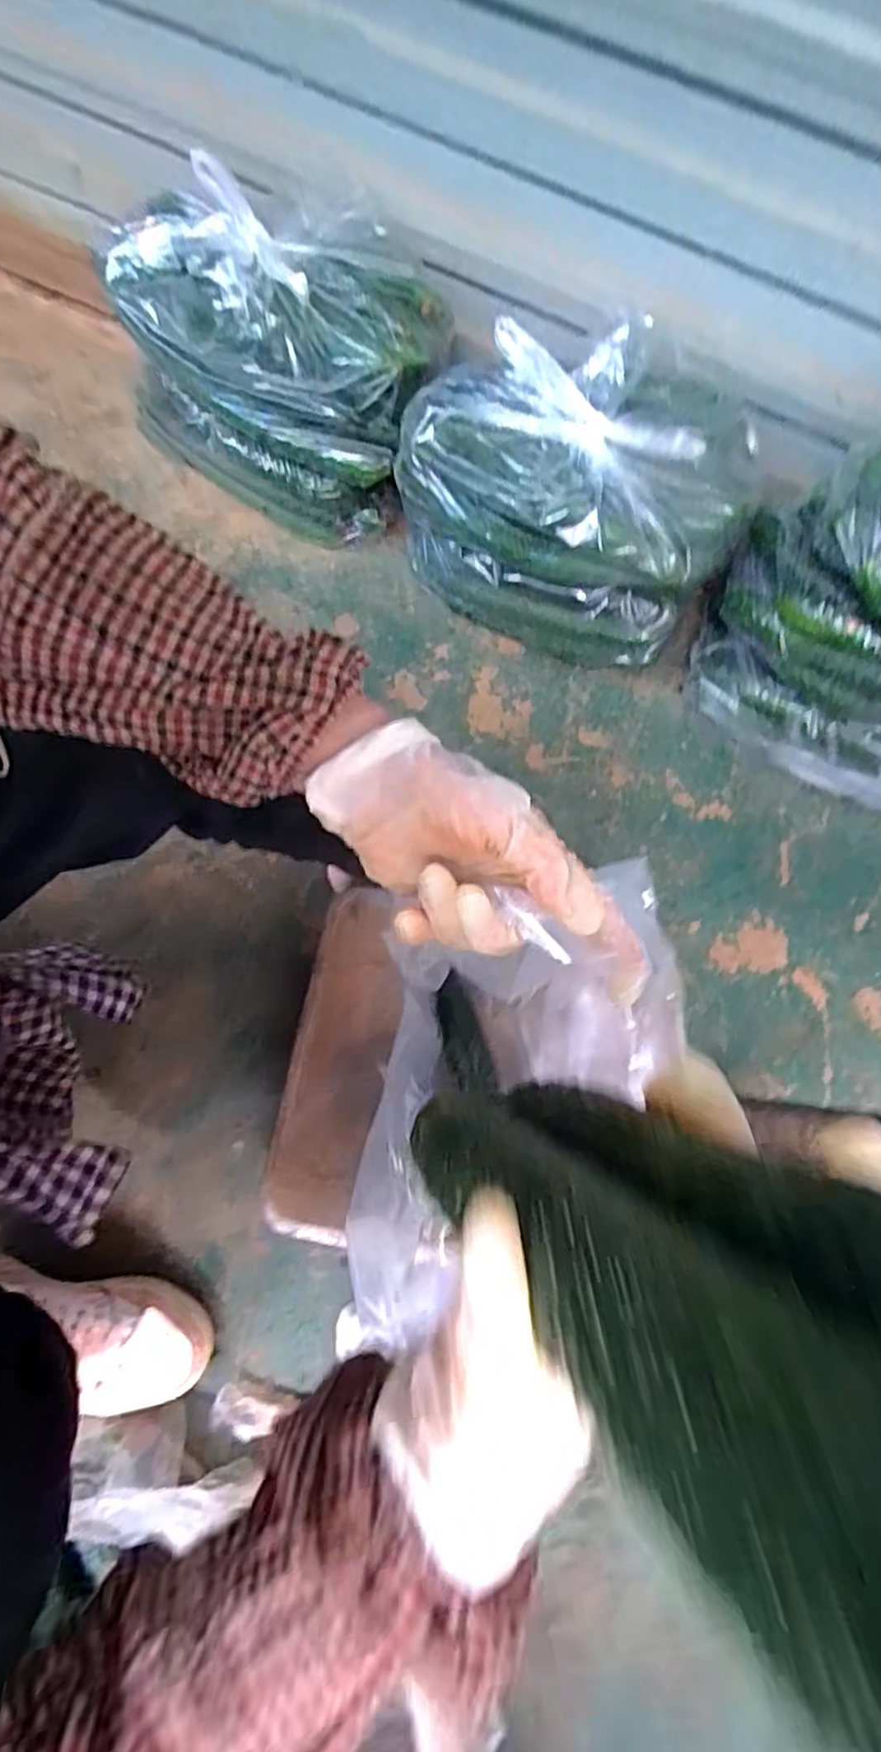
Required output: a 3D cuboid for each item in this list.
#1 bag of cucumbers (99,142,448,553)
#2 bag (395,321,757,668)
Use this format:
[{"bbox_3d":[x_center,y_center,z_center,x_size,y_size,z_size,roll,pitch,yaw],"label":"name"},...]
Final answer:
[{"bbox_3d":[-0.197,-0.663,0.832,0.380,0.238,0.311,10,72,-1],"label":"bag of cucumbers"},{"bbox_3d":[0.144,-0.446,0.755,0.385,0.238,0.236,35,73,7],"label":"bag"}]

